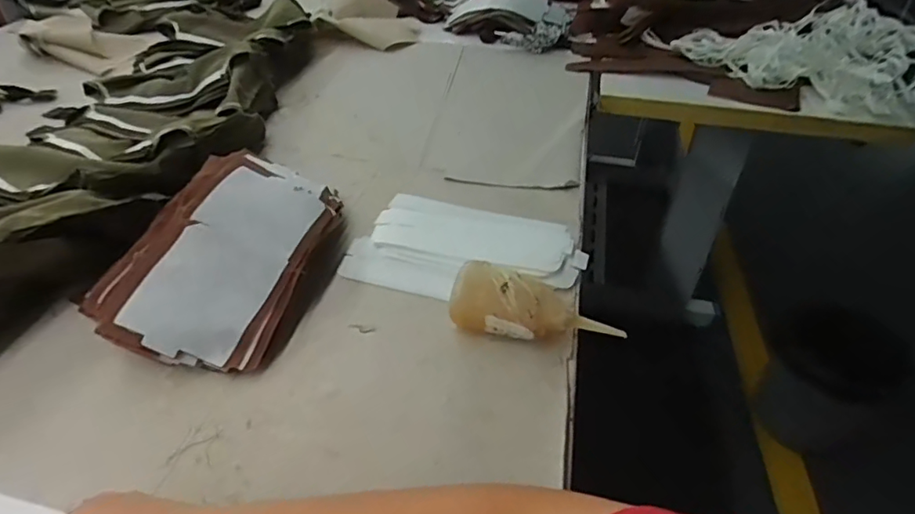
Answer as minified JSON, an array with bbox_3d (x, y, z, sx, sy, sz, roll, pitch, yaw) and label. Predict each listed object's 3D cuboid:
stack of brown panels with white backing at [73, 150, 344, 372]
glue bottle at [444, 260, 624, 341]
[{"bbox_3d":[-0.237,-0.017,0.588,0.178,0.088,0.291,12,41,12],"label":"stack of brown panels with white backing"},{"bbox_3d":[0.077,0.052,0.530,0.164,0.062,0.053,9,40,8],"label":"glue bottle"}]

